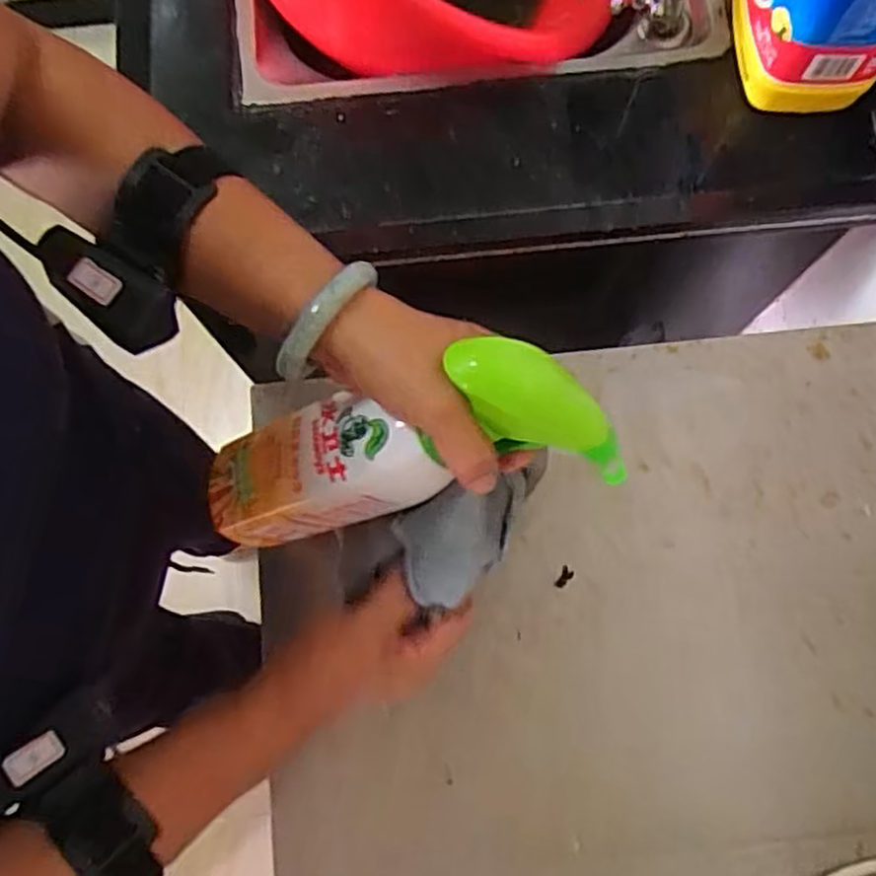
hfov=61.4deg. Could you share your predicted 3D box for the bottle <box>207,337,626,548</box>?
[{"bbox_3d":[-0.032,0.008,0.394,0.232,0.074,0.064,-17,75,27],"label":"bottle"}]

